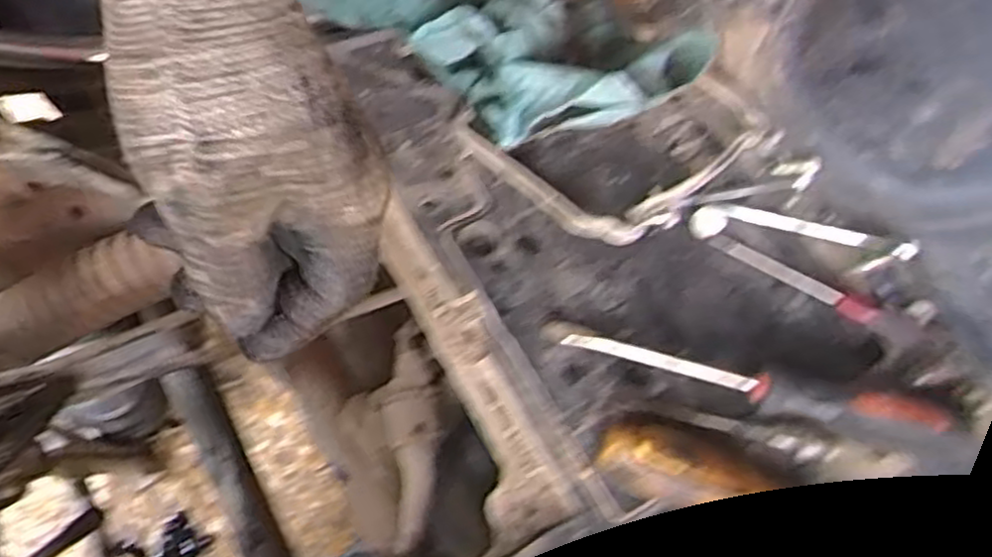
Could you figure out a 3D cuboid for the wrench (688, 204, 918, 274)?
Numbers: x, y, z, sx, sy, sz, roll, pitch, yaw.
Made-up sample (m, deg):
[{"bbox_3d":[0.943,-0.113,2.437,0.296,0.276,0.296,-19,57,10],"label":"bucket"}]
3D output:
[{"bbox_3d":[0.157,-0.021,0.395,0.110,0.011,0.022,14,66,5],"label":"wrench"}]

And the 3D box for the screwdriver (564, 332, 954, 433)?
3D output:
[{"bbox_3d":[0.117,0.047,0.350,0.170,0.020,0.020,13,66,4],"label":"screwdriver"}]

